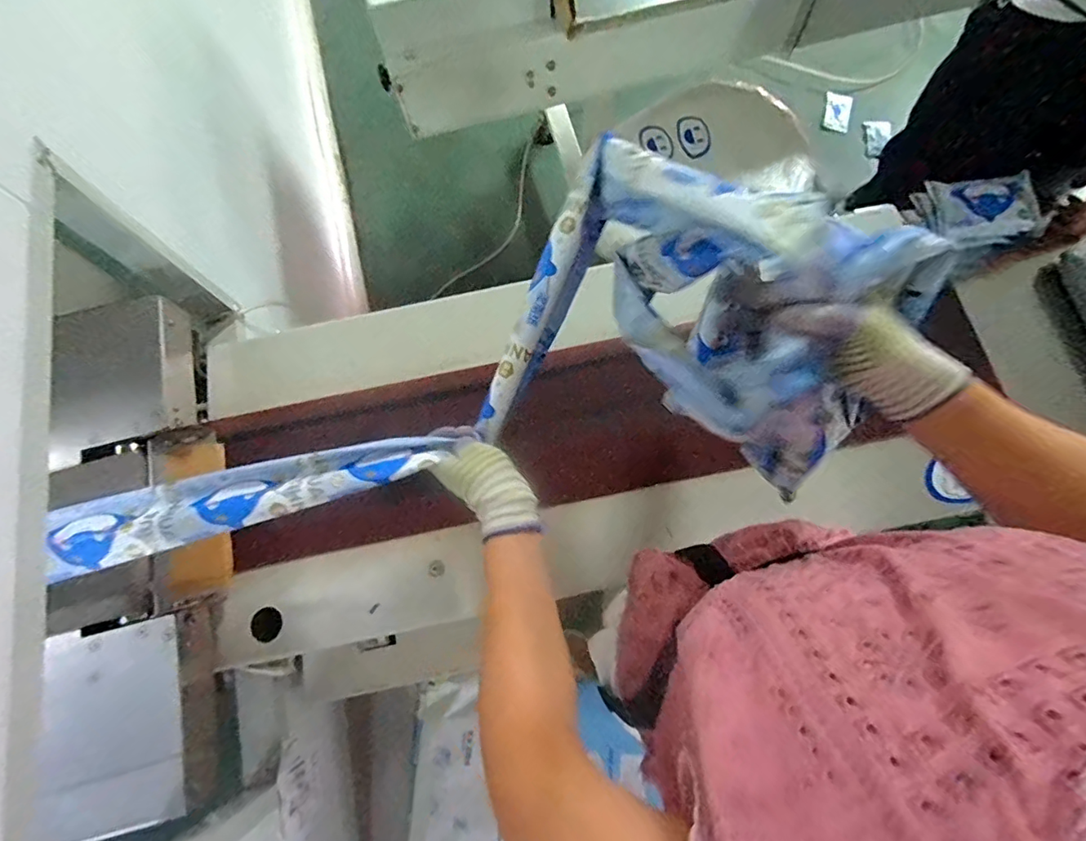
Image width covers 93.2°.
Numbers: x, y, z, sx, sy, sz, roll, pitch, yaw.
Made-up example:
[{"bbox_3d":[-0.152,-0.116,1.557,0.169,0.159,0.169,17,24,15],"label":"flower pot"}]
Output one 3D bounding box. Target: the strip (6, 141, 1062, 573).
[{"bbox_3d":[-0.094,0.000,0.471,0.782,0.147,0.307,-26,74,9],"label":"strip"}]

